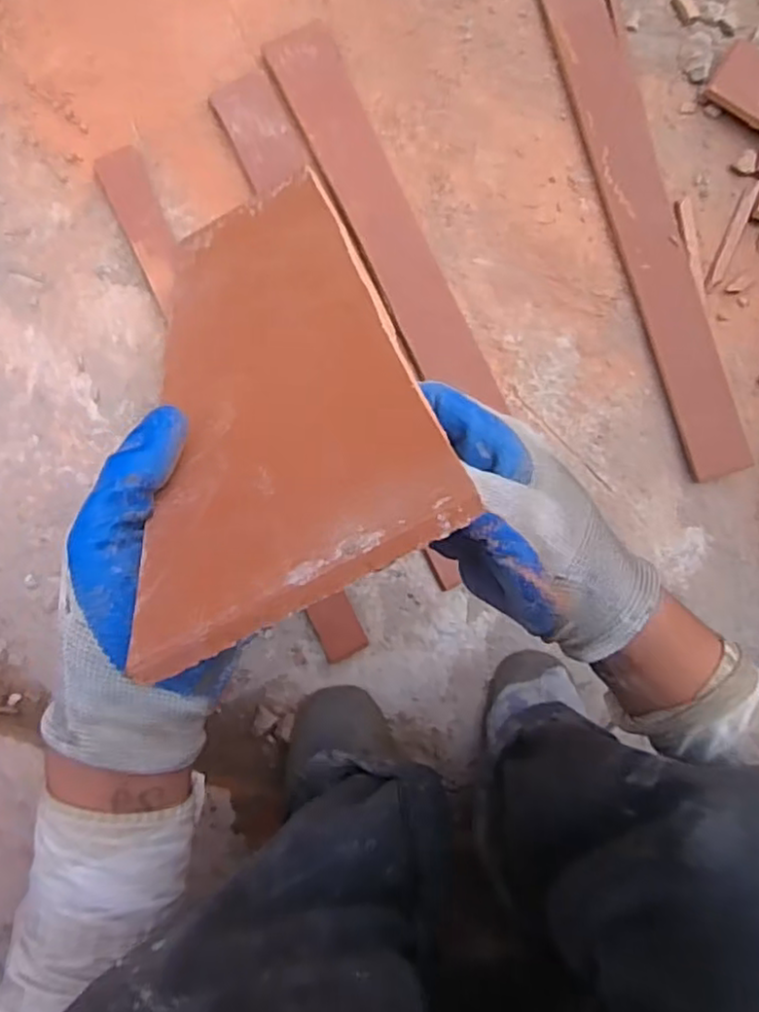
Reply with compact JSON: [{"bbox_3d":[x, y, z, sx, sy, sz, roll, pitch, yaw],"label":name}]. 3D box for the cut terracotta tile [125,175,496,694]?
[{"bbox_3d":[-0.068,-0.106,0.403,0.127,0.453,0.012,-27,128,7],"label":"cut terracotta tile"}]

